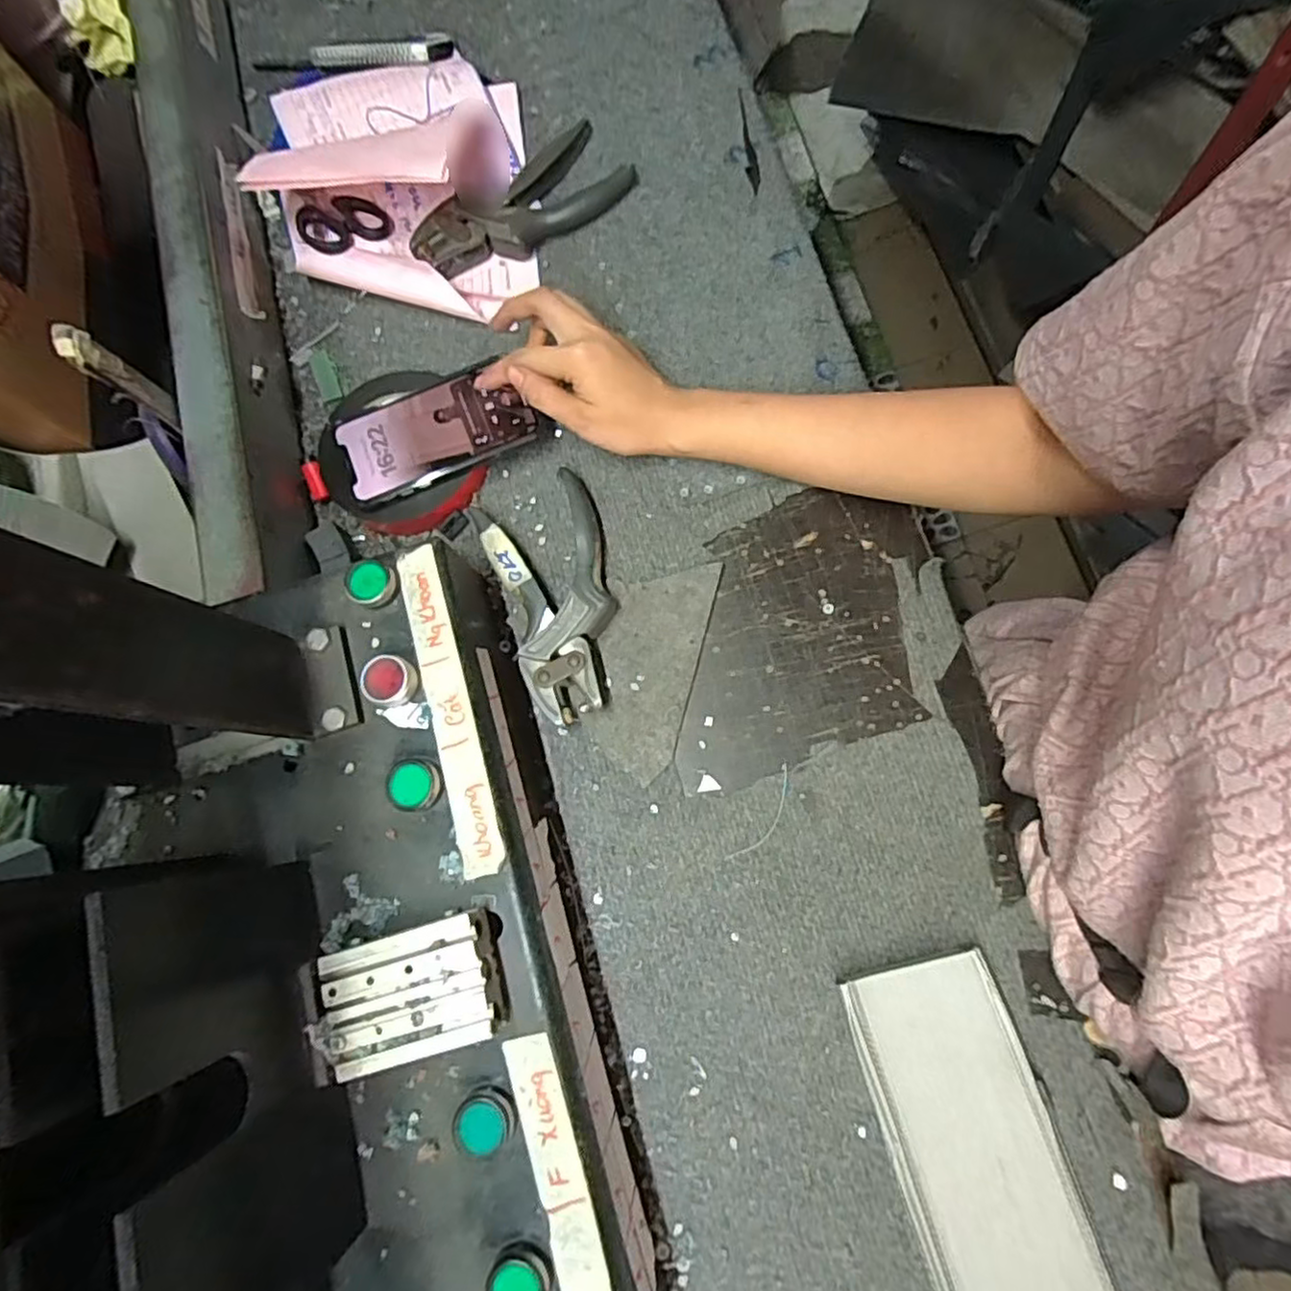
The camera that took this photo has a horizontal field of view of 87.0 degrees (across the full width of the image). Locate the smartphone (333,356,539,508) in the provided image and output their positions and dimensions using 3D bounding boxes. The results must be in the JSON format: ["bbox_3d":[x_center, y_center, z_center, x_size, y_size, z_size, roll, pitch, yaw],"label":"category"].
[{"bbox_3d":[-0.152,-0.152,0.478,0.134,0.009,0.074,-24,79,-4],"label":"smartphone"}]

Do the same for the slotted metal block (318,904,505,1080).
[{"bbox_3d":[-0.117,0.173,0.344,0.083,0.027,0.057,-17,77,3],"label":"slotted metal block"}]

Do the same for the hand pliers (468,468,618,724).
[{"bbox_3d":[-0.058,-0.036,0.461,0.079,0.022,0.162,-22,76,2],"label":"hand pliers"}]

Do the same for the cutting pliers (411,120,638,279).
[{"bbox_3d":[-0.095,-0.340,0.526,0.170,0.018,0.068,-37,76,-1],"label":"cutting pliers"}]

